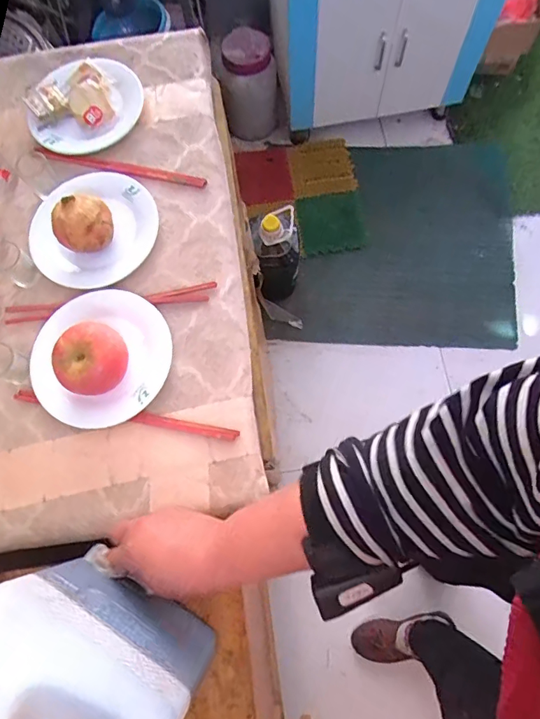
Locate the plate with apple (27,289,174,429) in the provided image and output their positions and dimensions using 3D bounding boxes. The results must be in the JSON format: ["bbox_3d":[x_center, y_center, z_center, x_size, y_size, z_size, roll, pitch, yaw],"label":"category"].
[{"bbox_3d":[-0.173,-0.007,0.441,0.132,0.062,0.143,0,73,2],"label":"plate with apple"}]

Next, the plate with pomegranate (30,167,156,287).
[{"bbox_3d":[-0.205,-0.161,0.487,0.146,0.059,0.146,0,73,2],"label":"plate with pomegranate"}]

